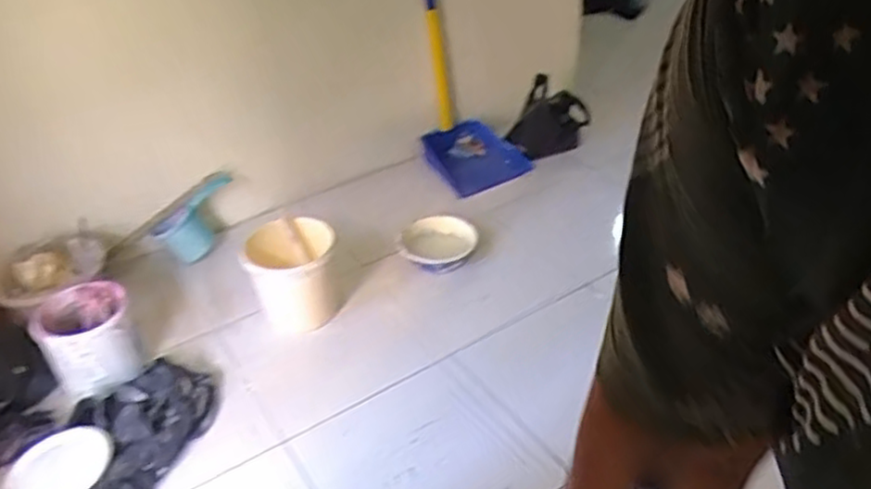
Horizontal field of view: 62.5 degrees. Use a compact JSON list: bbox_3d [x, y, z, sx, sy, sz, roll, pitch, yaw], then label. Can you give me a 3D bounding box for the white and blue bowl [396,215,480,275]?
[{"bbox_3d":[0.008,-0.002,1.772,0.193,0.063,0.160,-24,41,-27],"label":"white and blue bowl"}]

